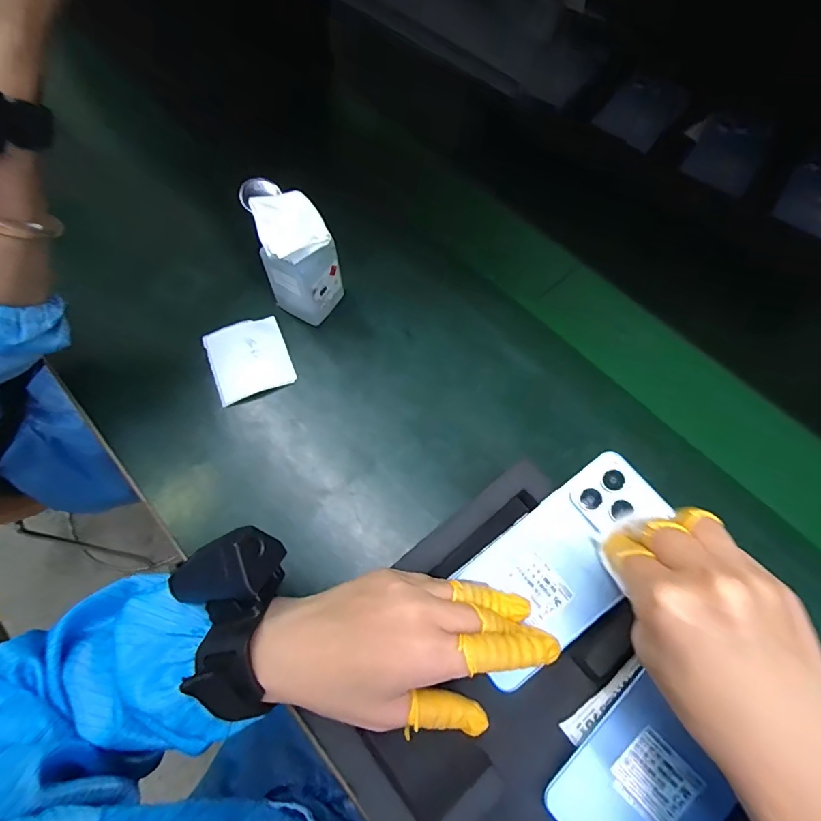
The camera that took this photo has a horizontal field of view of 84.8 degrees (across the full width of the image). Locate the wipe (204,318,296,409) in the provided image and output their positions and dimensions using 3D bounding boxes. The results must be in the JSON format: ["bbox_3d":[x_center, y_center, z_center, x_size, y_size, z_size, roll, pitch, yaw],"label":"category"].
[{"bbox_3d":[-0.159,-0.053,0.440,0.072,0.006,0.080,-21,68,-12],"label":"wipe"}]

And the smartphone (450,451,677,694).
[{"bbox_3d":[0.103,0.102,0.301,0.156,0.005,0.075,-39,71,-1],"label":"smartphone"}]

